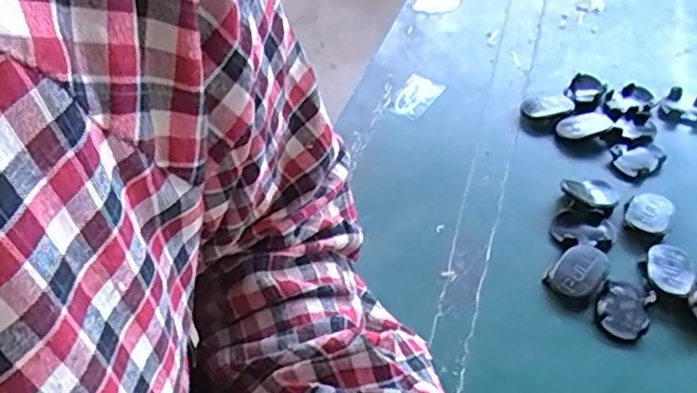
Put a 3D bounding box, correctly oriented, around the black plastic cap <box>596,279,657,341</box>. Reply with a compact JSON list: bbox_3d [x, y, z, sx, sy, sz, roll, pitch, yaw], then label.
[{"bbox_3d":[0.170,0.069,0.389,0.031,0.010,0.040,26,50,24],"label":"black plastic cap"}]

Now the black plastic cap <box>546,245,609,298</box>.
[{"bbox_3d":[0.148,0.048,0.406,0.029,0.013,0.039,31,53,27],"label":"black plastic cap"}]

